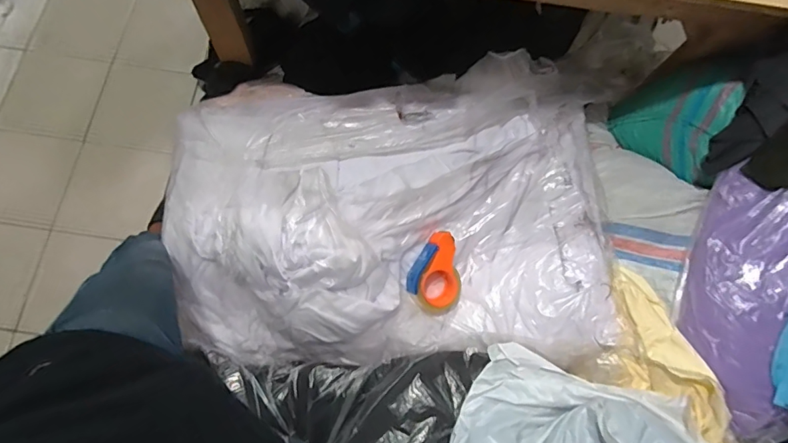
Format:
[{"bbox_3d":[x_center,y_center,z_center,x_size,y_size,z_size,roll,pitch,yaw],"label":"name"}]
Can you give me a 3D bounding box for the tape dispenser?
[{"bbox_3d":[0.101,0.111,0.997,0.116,0.063,0.166,30,97,-15],"label":"tape dispenser"}]

